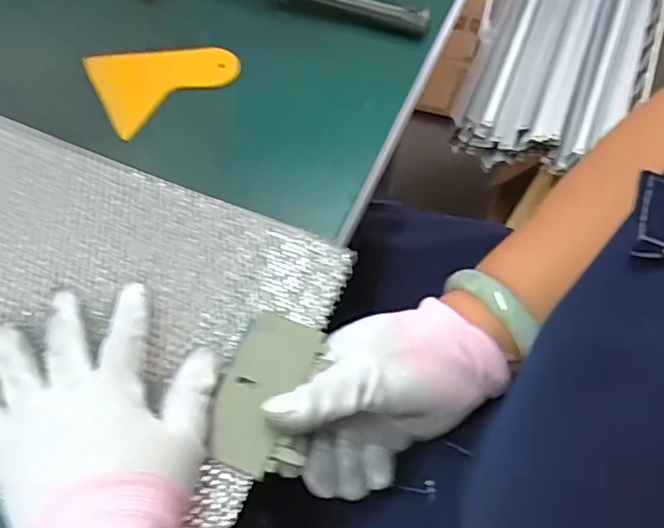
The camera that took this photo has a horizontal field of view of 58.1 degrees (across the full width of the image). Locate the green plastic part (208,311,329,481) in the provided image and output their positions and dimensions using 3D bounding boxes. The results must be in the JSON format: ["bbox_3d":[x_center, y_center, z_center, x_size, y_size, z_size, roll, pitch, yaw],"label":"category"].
[{"bbox_3d":[-0.034,0.069,0.328,0.051,0.007,0.087,13,63,8],"label":"green plastic part"}]

